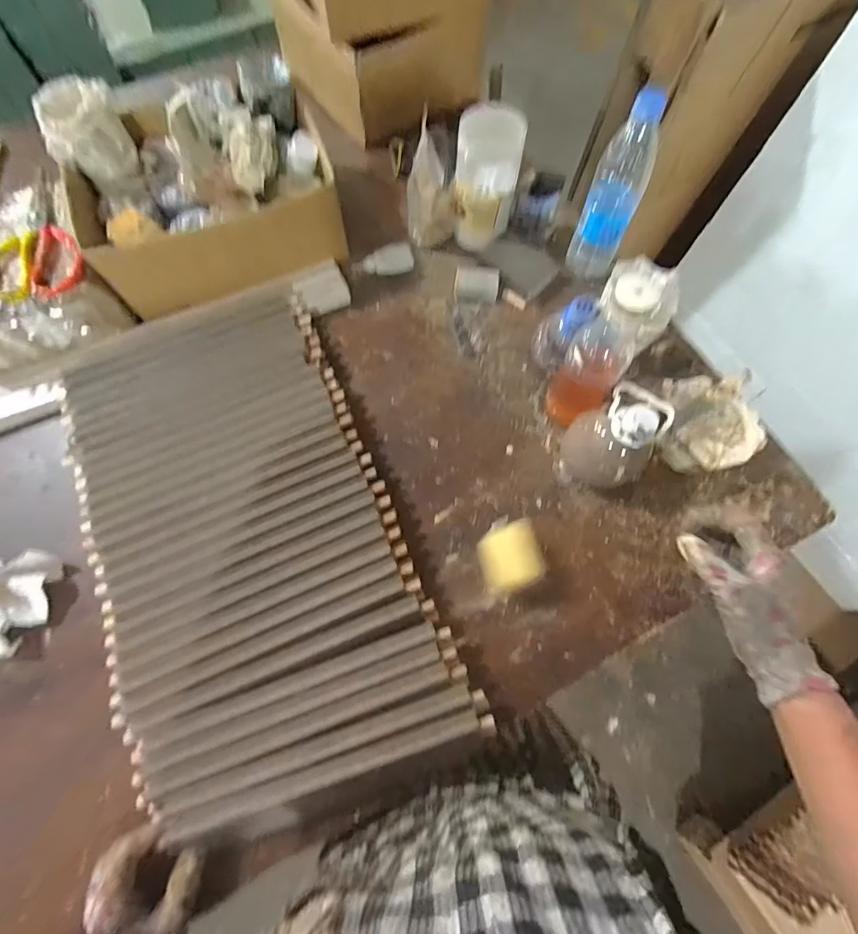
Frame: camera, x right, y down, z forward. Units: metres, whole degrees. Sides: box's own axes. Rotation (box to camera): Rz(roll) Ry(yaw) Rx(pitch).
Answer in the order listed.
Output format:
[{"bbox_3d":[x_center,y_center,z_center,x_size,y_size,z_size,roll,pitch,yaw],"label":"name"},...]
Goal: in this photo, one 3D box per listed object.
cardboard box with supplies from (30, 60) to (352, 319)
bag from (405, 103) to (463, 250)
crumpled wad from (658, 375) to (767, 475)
[{"bbox_3d":[-0.294,-0.376,0.566,0.309,0.155,0.225,-20,72,-4],"label":"cardboard box with supplies"},{"bbox_3d":[0.003,-0.391,0.599,0.072,0.154,0.050,1,40,3],"label":"bag"},{"bbox_3d":[0.325,-0.046,0.513,0.089,0.067,0.110,-9,71,0],"label":"crumpled wad"}]

